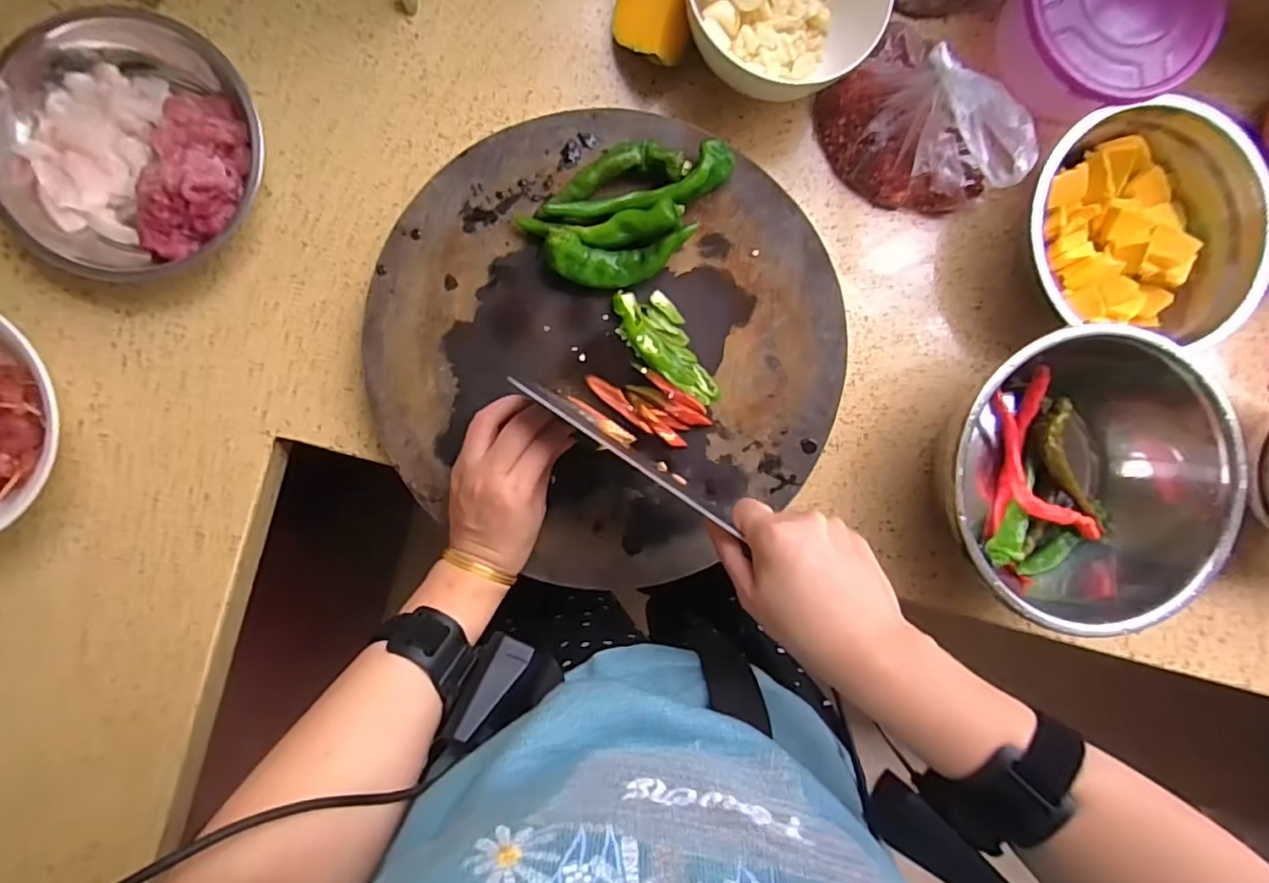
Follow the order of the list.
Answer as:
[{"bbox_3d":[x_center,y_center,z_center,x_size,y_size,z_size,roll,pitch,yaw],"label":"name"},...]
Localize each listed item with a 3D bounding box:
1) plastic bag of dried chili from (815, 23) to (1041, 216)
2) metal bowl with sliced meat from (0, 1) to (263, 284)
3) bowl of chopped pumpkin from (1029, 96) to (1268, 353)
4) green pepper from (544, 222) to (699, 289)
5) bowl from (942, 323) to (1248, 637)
[{"bbox_3d":[0.228,-0.254,0.459,0.090,0.138,0.147,-31,94,-4],"label":"plastic bag of dried chili"},{"bbox_3d":[-0.387,-0.225,0.450,0.190,0.051,0.180,0,91,-5],"label":"metal bowl with sliced meat"},{"bbox_3d":[0.422,-0.184,0.510,0.204,0.075,0.183,0,91,-5],"label":"bowl of chopped pumpkin"},{"bbox_3d":[-0.011,-0.137,0.448,0.108,0.032,0.038,-3,92,-5],"label":"green pepper"},{"bbox_3d":[0.356,0.022,0.494,0.238,0.103,0.235,0,91,-5],"label":"bowl"}]

